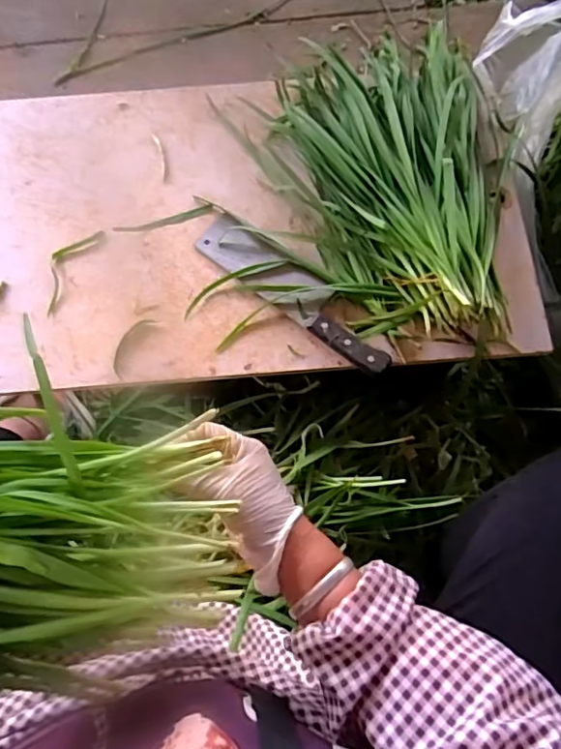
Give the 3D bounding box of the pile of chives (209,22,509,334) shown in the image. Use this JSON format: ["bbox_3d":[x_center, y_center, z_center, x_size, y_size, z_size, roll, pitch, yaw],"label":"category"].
[{"bbox_3d":[0.126,-0.245,0.657,0.328,0.067,0.420,-11,75,-3],"label":"pile of chives"}]

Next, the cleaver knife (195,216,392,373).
[{"bbox_3d":[0.016,-0.098,0.632,0.270,0.021,0.056,39,78,10],"label":"cleaver knife"}]

